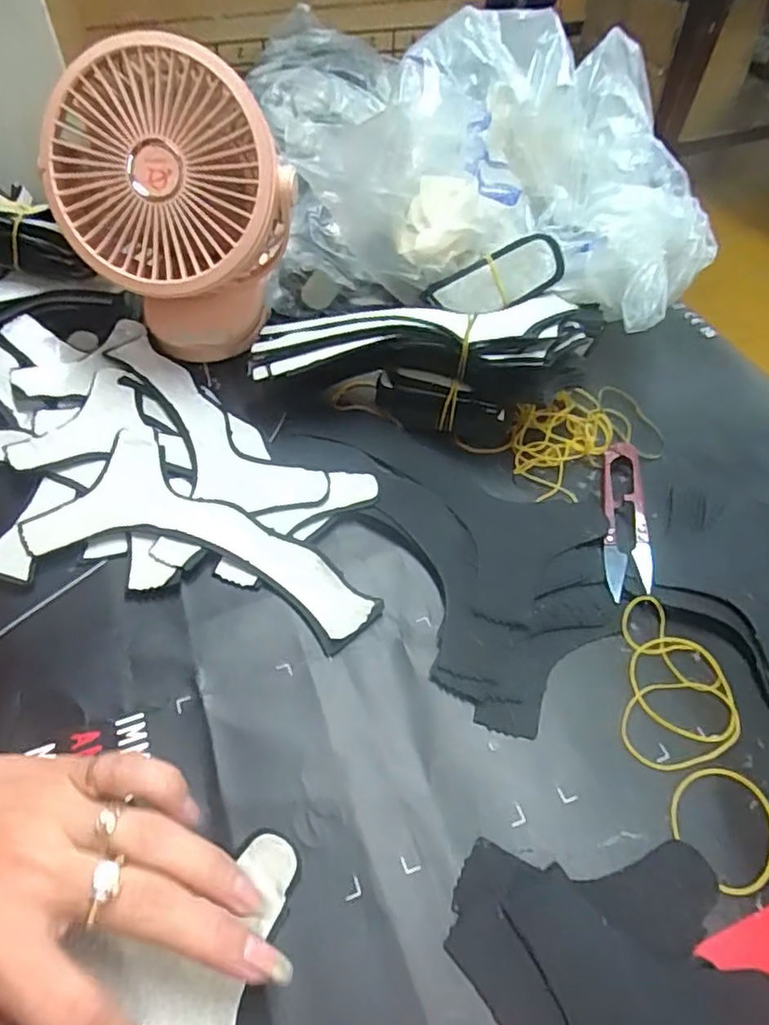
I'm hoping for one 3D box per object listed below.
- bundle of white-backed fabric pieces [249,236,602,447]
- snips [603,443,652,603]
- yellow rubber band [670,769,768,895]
[{"bbox_3d":[0.028,-0.095,0.368,0.208,0.077,0.082,-6,53,-6],"label":"bundle of white-backed fabric pieces"},{"bbox_3d":[0.132,0.002,0.340,0.023,0.011,0.098,10,53,6],"label":"snips"},{"bbox_3d":[0.139,0.125,0.253,0.044,0.004,0.041,1,53,-1],"label":"yellow rubber band"}]

